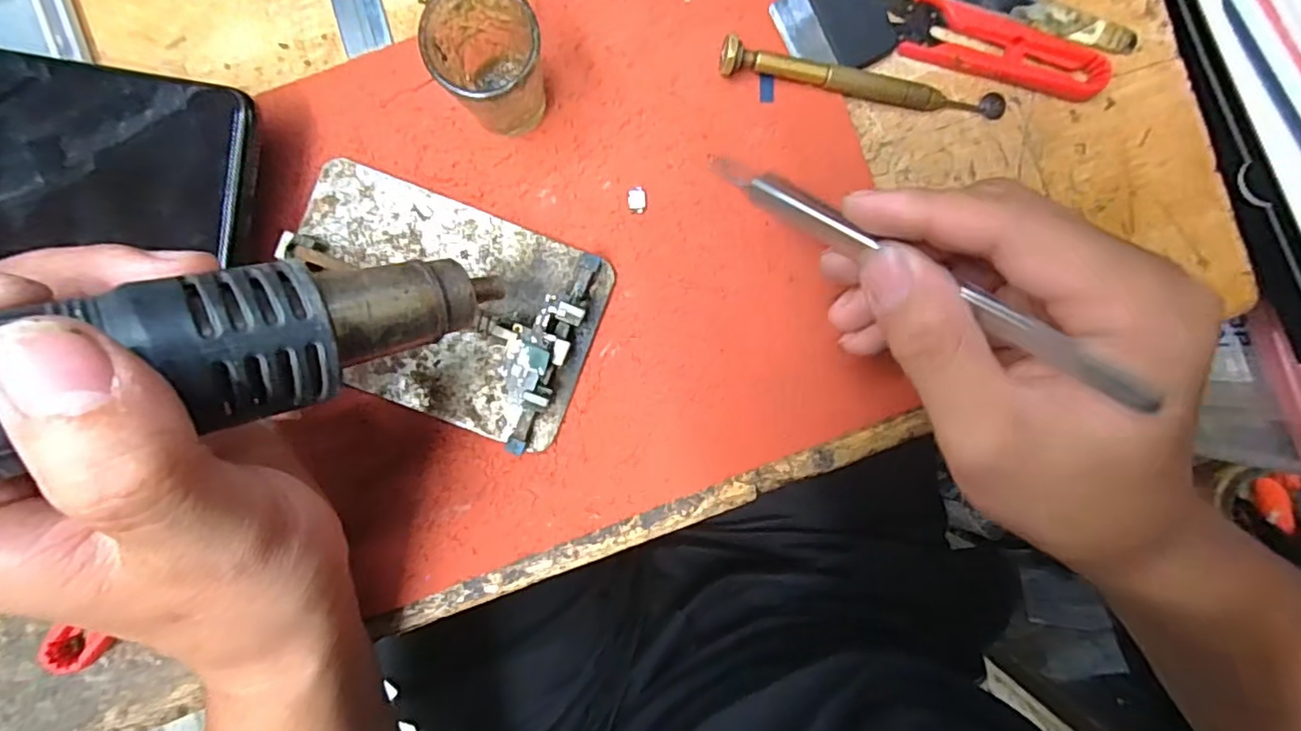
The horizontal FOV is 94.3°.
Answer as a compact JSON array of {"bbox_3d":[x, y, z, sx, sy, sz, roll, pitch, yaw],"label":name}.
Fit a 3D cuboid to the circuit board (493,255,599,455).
[{"bbox_3d":[-0.044,-0.007,0.228,0.025,0.017,0.077,22,91,-3],"label":"circuit board"}]

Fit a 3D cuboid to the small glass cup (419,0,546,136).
[{"bbox_3d":[-0.056,-0.103,0.211,0.033,0.047,0.037,-2,94,-6],"label":"small glass cup"}]

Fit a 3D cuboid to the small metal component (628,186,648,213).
[{"bbox_3d":[-0.005,-0.065,0.236,0.008,0.004,0.010,-4,92,-3],"label":"small metal component"}]

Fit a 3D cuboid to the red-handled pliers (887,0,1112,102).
[{"bbox_3d":[0.137,-0.127,0.240,0.092,0.010,0.024,18,91,-3],"label":"red-handled pliers"}]

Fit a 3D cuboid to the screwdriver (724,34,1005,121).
[{"bbox_3d":[0.085,-0.110,0.235,0.119,0.014,0.011,6,92,-3],"label":"screwdriver"}]

